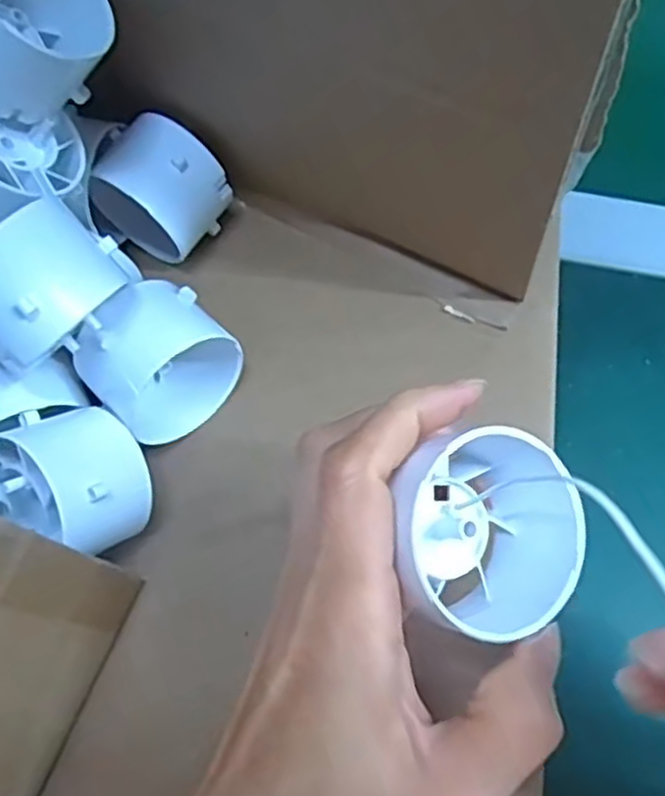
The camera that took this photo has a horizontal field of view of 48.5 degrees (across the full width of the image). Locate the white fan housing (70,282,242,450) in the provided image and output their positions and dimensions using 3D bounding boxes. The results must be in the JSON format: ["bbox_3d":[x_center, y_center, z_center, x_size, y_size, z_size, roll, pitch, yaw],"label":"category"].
[{"bbox_3d":[-0.062,-0.013,0.266,0.036,0.046,0.048,41,74,17],"label":"white fan housing"}]

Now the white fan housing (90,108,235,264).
[{"bbox_3d":[-0.071,-0.082,0.300,0.048,0.051,0.041,27,70,13],"label":"white fan housing"}]

